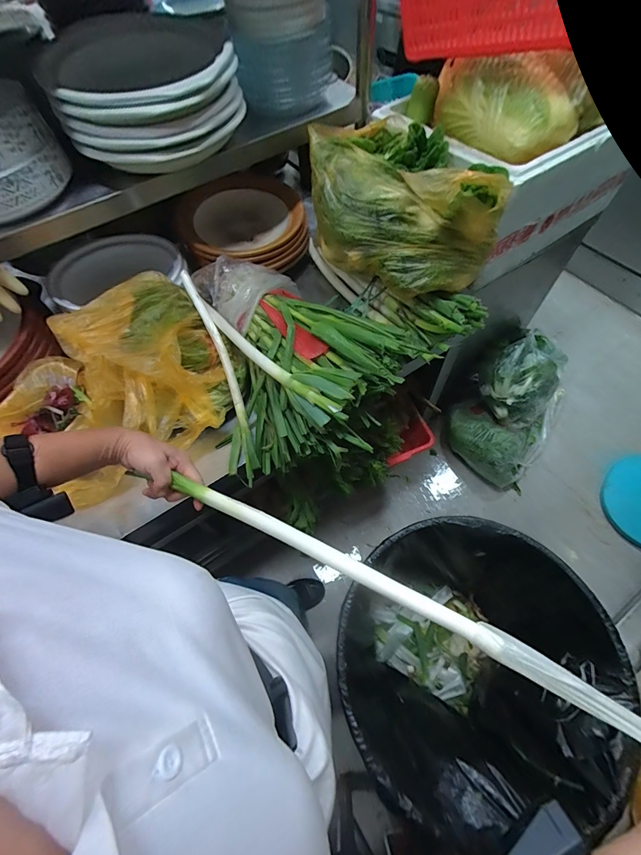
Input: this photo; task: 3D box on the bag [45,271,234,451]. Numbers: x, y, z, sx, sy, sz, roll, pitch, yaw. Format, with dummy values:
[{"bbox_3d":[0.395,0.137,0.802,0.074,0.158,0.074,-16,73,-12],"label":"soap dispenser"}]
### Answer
[{"bbox_3d":[-0.332,-0.139,0.696,0.260,0.167,0.323,-30,64,-11],"label":"bag"}]

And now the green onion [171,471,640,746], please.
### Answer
[{"bbox_3d":[0.082,0.177,0.370,0.615,0.023,0.029,21,65,23],"label":"green onion"}]

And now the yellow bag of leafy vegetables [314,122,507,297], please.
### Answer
[{"bbox_3d":[0.173,-0.476,0.745,0.386,0.200,0.280,40,71,22],"label":"yellow bag of leafy vegetables"}]

